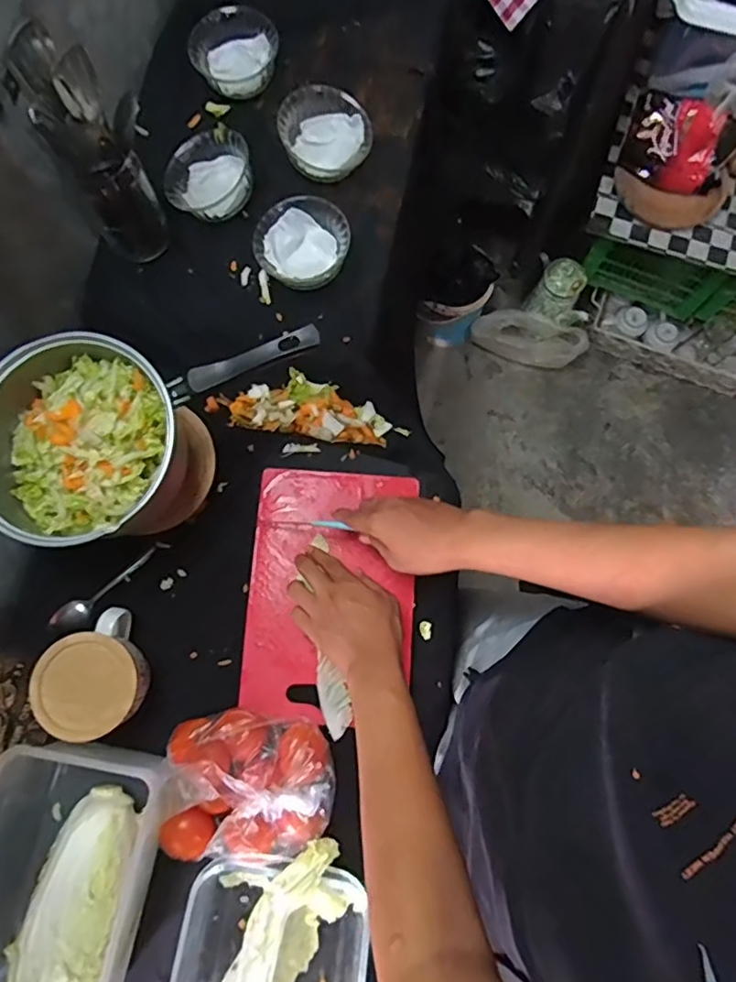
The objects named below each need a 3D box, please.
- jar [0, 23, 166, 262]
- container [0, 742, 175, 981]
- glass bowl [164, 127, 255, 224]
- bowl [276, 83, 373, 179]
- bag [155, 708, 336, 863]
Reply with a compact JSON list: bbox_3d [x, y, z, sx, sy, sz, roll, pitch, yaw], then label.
[{"bbox_3d":[-0.269,-0.344,0.598,0.088,0.233,0.071,-29,80,-7],"label":"jar"},{"bbox_3d":[-0.290,0.371,0.547,0.157,0.118,0.247,13,78,2],"label":"container"},{"bbox_3d":[-0.185,-0.372,0.687,0.103,0.050,0.103,0,78,-1],"label":"glass bowl"},{"bbox_3d":[-0.052,-0.429,0.695,0.105,0.052,0.092,-14,78,-4],"label":"bowl"},{"bbox_3d":[-0.120,0.292,0.563,0.166,0.057,0.131,-3,78,-1],"label":"bag"}]

